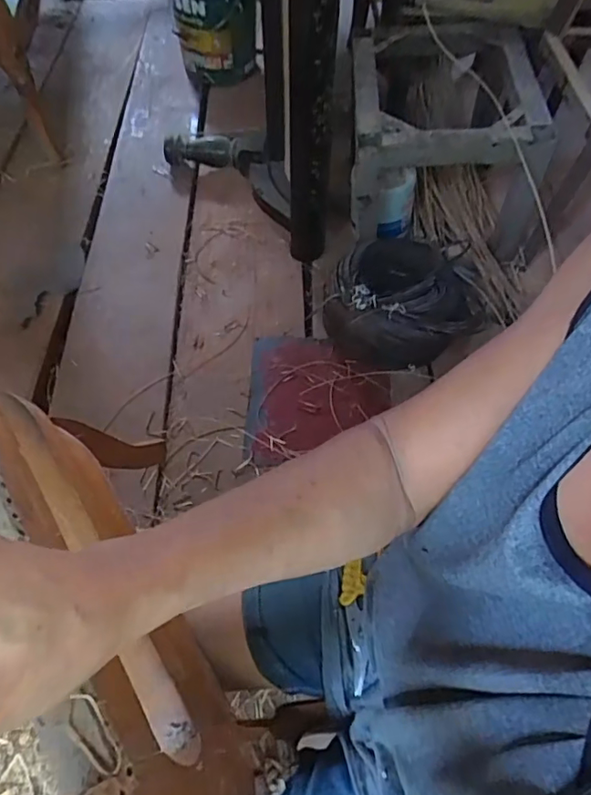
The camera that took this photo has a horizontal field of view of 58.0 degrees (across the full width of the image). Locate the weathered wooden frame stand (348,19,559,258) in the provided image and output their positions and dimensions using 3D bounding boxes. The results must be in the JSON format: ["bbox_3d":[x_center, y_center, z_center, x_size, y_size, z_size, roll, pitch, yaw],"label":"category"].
[{"bbox_3d":[0.340,-0.628,1.278,0.419,0.293,0.470,2,58,0],"label":"weathered wooden frame stand"}]

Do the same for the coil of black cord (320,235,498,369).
[{"bbox_3d":[0.236,-0.225,1.195,0.320,0.160,0.292,1,58,-1],"label":"coil of black cord"}]

